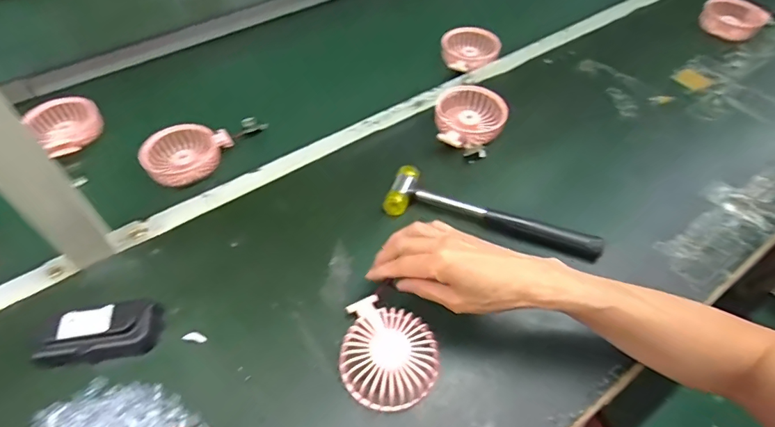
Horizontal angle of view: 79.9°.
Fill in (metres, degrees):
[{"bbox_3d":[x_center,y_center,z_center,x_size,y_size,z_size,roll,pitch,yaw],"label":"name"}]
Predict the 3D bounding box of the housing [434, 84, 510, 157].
[{"bbox_3d":[0.108,-0.119,0.615,0.091,0.044,0.106,12,53,9],"label":"housing"}]

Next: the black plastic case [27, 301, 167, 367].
[{"bbox_3d":[-0.268,0.109,0.428,0.099,0.026,0.044,-10,53,-8],"label":"black plastic case"}]

